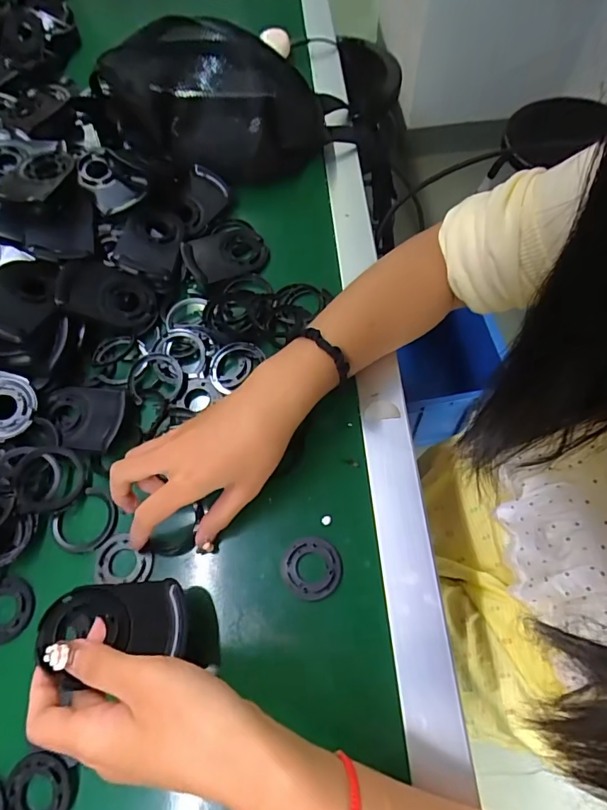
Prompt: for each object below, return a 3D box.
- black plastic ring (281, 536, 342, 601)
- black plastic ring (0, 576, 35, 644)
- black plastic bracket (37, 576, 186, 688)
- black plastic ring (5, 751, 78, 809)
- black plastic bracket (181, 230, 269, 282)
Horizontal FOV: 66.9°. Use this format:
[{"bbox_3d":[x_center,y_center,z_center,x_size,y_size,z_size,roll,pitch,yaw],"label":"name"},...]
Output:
[{"bbox_3d":[0.006,0.120,0.340,0.043,0.004,0.043,-1,65,3],"label":"black plastic ring"},{"bbox_3d":[-0.223,0.154,0.345,0.036,0.009,0.044,-4,65,1],"label":"black plastic ring"},{"bbox_3d":[-0.116,0.137,0.284,0.082,0.012,0.054,5,51,-26],"label":"black plastic bracket"},{"bbox_3d":[-0.167,0.246,0.290,0.043,0.006,0.041,-1,65,3],"label":"black plastic ring"},{"bbox_3d":[-0.079,-0.156,0.468,0.080,0.018,0.055,-22,66,-7],"label":"black plastic bracket"}]

